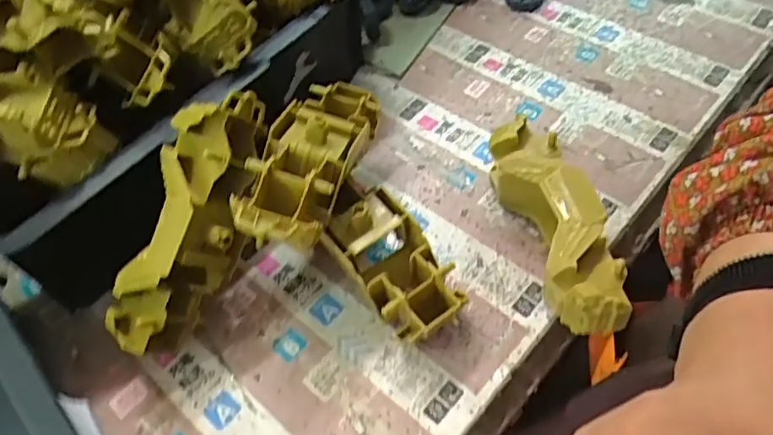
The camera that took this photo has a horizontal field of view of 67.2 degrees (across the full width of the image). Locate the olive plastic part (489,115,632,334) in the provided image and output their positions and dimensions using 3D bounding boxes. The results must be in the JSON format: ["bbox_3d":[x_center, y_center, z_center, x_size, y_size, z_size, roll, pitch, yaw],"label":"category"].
[{"bbox_3d":[0.116,0.001,0.406,0.053,0.056,0.163,-13,54,-4],"label":"olive plastic part"}]

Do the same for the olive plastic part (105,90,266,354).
[{"bbox_3d":[-0.123,0.004,0.379,0.057,0.054,0.174,23,93,16],"label":"olive plastic part"}]

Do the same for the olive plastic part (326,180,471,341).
[{"bbox_3d":[0.000,0.026,0.404,0.064,0.057,0.131,-36,59,-19],"label":"olive plastic part"}]

